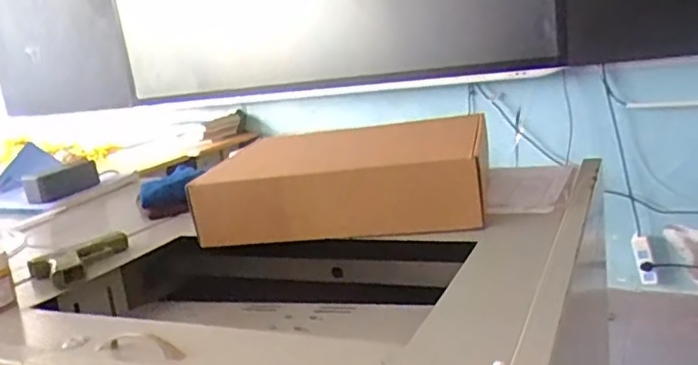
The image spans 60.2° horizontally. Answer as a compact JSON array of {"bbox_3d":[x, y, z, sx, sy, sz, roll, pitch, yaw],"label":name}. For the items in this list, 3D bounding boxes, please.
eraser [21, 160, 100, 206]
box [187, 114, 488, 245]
[{"bbox_3d":[-0.509,-0.001,1.075,0.035,0.052,0.116,5,18,44],"label":"eraser"},{"bbox_3d":[0.008,-0.014,0.806,0.349,0.097,0.261,-4,13,16],"label":"box"}]

